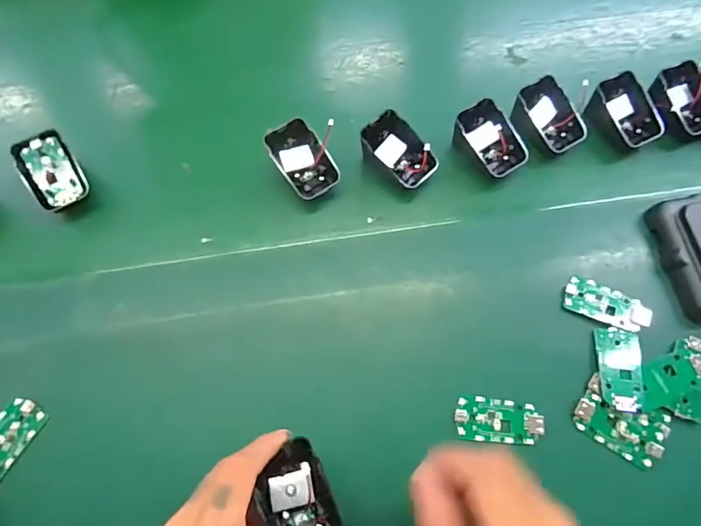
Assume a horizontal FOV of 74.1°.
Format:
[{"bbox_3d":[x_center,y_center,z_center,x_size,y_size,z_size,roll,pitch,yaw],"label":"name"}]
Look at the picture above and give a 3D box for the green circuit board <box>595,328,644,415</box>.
[{"bbox_3d":[0.208,0.081,0.356,0.031,0.008,0.063,6,69,4],"label":"green circuit board"}]

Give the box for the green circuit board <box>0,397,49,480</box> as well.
[{"bbox_3d":[-0.251,0.131,0.336,0.030,0.008,0.063,23,71,11],"label":"green circuit board"}]

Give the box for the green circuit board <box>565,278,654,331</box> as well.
[{"bbox_3d":[0.207,0.032,0.375,0.062,0.009,0.029,22,71,10],"label":"green circuit board"}]

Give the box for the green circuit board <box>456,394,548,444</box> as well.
[{"bbox_3d":[0.112,0.118,0.348,0.063,0.005,0.032,5,70,2],"label":"green circuit board"}]

